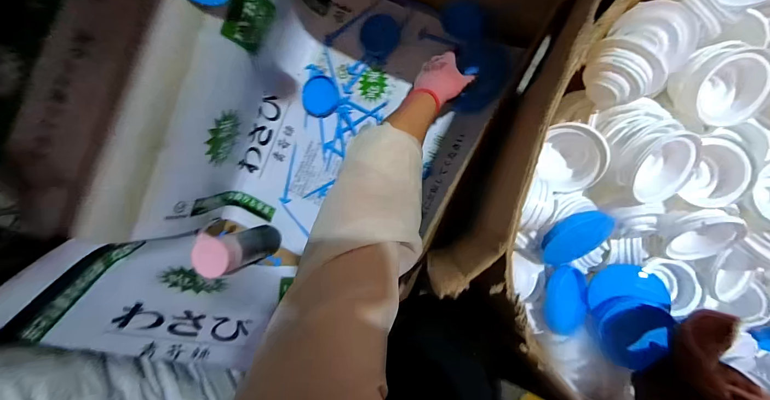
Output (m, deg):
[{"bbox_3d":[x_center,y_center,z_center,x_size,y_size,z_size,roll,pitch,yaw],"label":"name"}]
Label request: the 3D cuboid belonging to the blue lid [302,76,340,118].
[{"bbox_3d":[-0.137,-0.220,0.703,0.074,0.005,0.081,-5,108,-15],"label":"blue lid"}]

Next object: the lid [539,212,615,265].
[{"bbox_3d":[0.218,0.046,0.375,0.077,0.011,0.072,-4,128,-5],"label":"lid"}]

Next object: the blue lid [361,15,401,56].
[{"bbox_3d":[-0.010,-0.338,0.675,0.078,0.014,0.076,1,94,8],"label":"blue lid"}]

